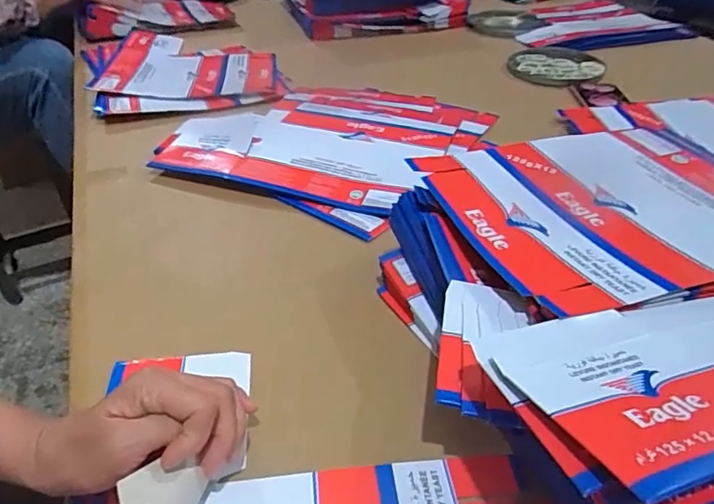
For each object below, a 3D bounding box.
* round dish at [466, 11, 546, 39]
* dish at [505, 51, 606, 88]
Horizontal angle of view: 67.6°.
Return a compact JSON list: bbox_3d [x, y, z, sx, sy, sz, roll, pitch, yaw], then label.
[{"bbox_3d":[0.328,-0.515,1.186,0.171,0.013,0.151,-29,48,-30],"label":"round dish"},{"bbox_3d":[0.359,-0.337,0.967,0.164,0.024,0.136,19,44,21],"label":"dish"}]

